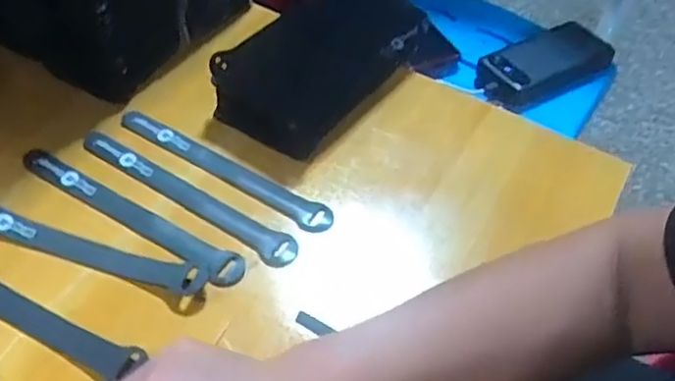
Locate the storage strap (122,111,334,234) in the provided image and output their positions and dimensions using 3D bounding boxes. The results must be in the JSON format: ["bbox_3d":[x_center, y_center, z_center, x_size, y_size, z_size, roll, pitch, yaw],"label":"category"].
[{"bbox_3d":[-0.091,-0.017,0.509,0.193,0.005,0.023,27,56,17],"label":"storage strap"}]

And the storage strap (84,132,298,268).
[{"bbox_3d":[-0.115,0.002,0.488,0.195,0.005,0.025,28,53,16],"label":"storage strap"}]

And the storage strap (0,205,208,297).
[{"bbox_3d":[-0.182,0.035,0.451,0.195,0.010,0.023,18,51,9],"label":"storage strap"}]

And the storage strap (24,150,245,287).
[{"bbox_3d":[-0.154,0.012,0.472,0.206,0.009,0.024,28,53,16],"label":"storage strap"}]

